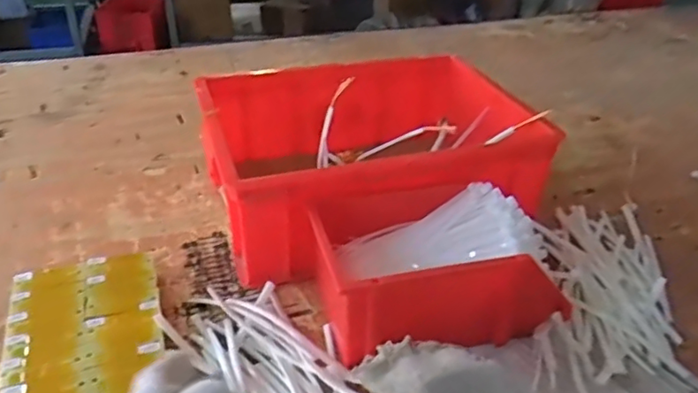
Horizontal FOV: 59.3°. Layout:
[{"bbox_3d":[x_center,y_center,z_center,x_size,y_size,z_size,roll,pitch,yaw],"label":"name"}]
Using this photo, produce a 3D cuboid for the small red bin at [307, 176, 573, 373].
[{"bbox_3d":[0.086,0.077,0.654,0.243,0.112,0.162,-9,31,-18],"label":"small red bin"}]

